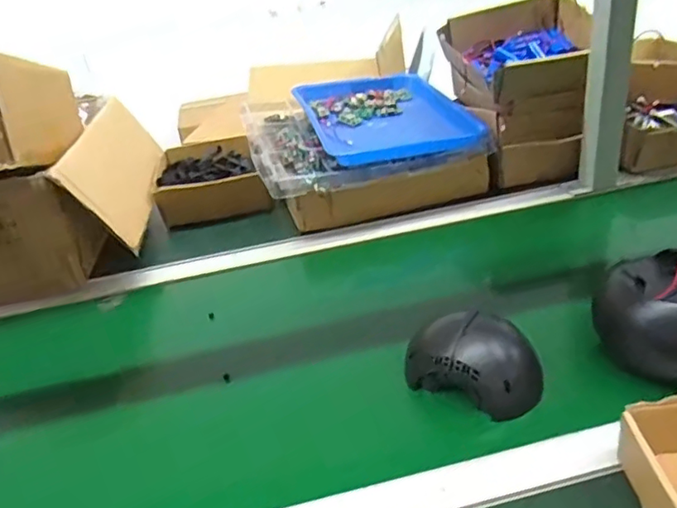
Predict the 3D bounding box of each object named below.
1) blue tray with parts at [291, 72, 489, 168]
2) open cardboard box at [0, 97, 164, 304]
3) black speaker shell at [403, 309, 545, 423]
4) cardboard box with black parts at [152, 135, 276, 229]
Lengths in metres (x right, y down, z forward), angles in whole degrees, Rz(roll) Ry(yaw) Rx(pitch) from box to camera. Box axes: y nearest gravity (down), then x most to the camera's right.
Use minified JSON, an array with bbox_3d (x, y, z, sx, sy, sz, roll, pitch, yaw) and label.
[{"bbox_3d":[0.077,-0.244,1.003,0.259,0.048,0.335,-11,31,-7],"label":"blue tray with parts"},{"bbox_3d":[-0.501,-0.084,0.880,0.413,0.165,0.326,-11,31,-6],"label":"open cardboard box"},{"bbox_3d":[0.128,0.099,0.560,0.124,0.055,0.077,10,35,27],"label":"black speaker shell"},{"bbox_3d":[-0.222,-0.129,1.021,0.171,0.068,0.227,-13,31,-9],"label":"cardboard box with black parts"}]

